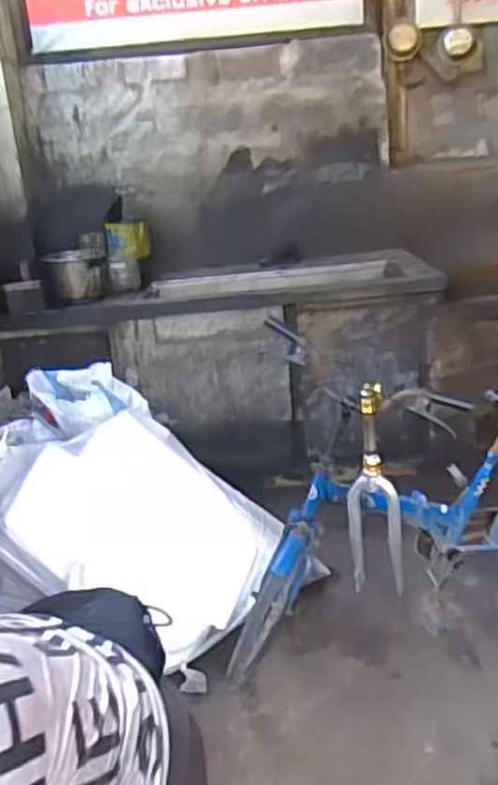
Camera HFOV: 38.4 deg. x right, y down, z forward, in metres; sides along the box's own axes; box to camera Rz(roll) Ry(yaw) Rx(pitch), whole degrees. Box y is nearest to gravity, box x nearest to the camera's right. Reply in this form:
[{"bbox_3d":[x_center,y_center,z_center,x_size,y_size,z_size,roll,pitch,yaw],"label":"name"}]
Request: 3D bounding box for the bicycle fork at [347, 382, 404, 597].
[{"bbox_3d":[0.326,0.267,1.831,0.144,0.578,0.066,-4,19,9],"label":"bicycle fork"}]

